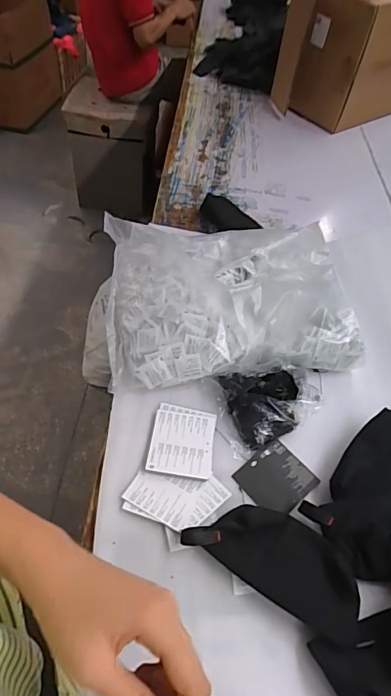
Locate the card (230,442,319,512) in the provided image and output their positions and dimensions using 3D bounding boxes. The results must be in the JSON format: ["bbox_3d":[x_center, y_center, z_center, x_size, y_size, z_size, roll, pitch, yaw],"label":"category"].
[{"bbox_3d":[0.117,0.189,0.619,0.093,0.007,0.090,-36,65,-25],"label":"card"}]

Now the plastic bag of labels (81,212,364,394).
[{"bbox_3d":[0.060,-0.107,0.767,0.425,0.089,0.360,-1,52,-7],"label":"plastic bag of labels"}]

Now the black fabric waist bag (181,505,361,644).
[{"bbox_3d":[0.101,0.254,0.531,0.206,0.032,0.096,28,54,16],"label":"black fabric waist bag"}]

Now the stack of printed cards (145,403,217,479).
[{"bbox_3d":[-0.019,0.135,0.635,0.092,0.012,0.111,8,51,0],"label":"stack of printed cards"}]

